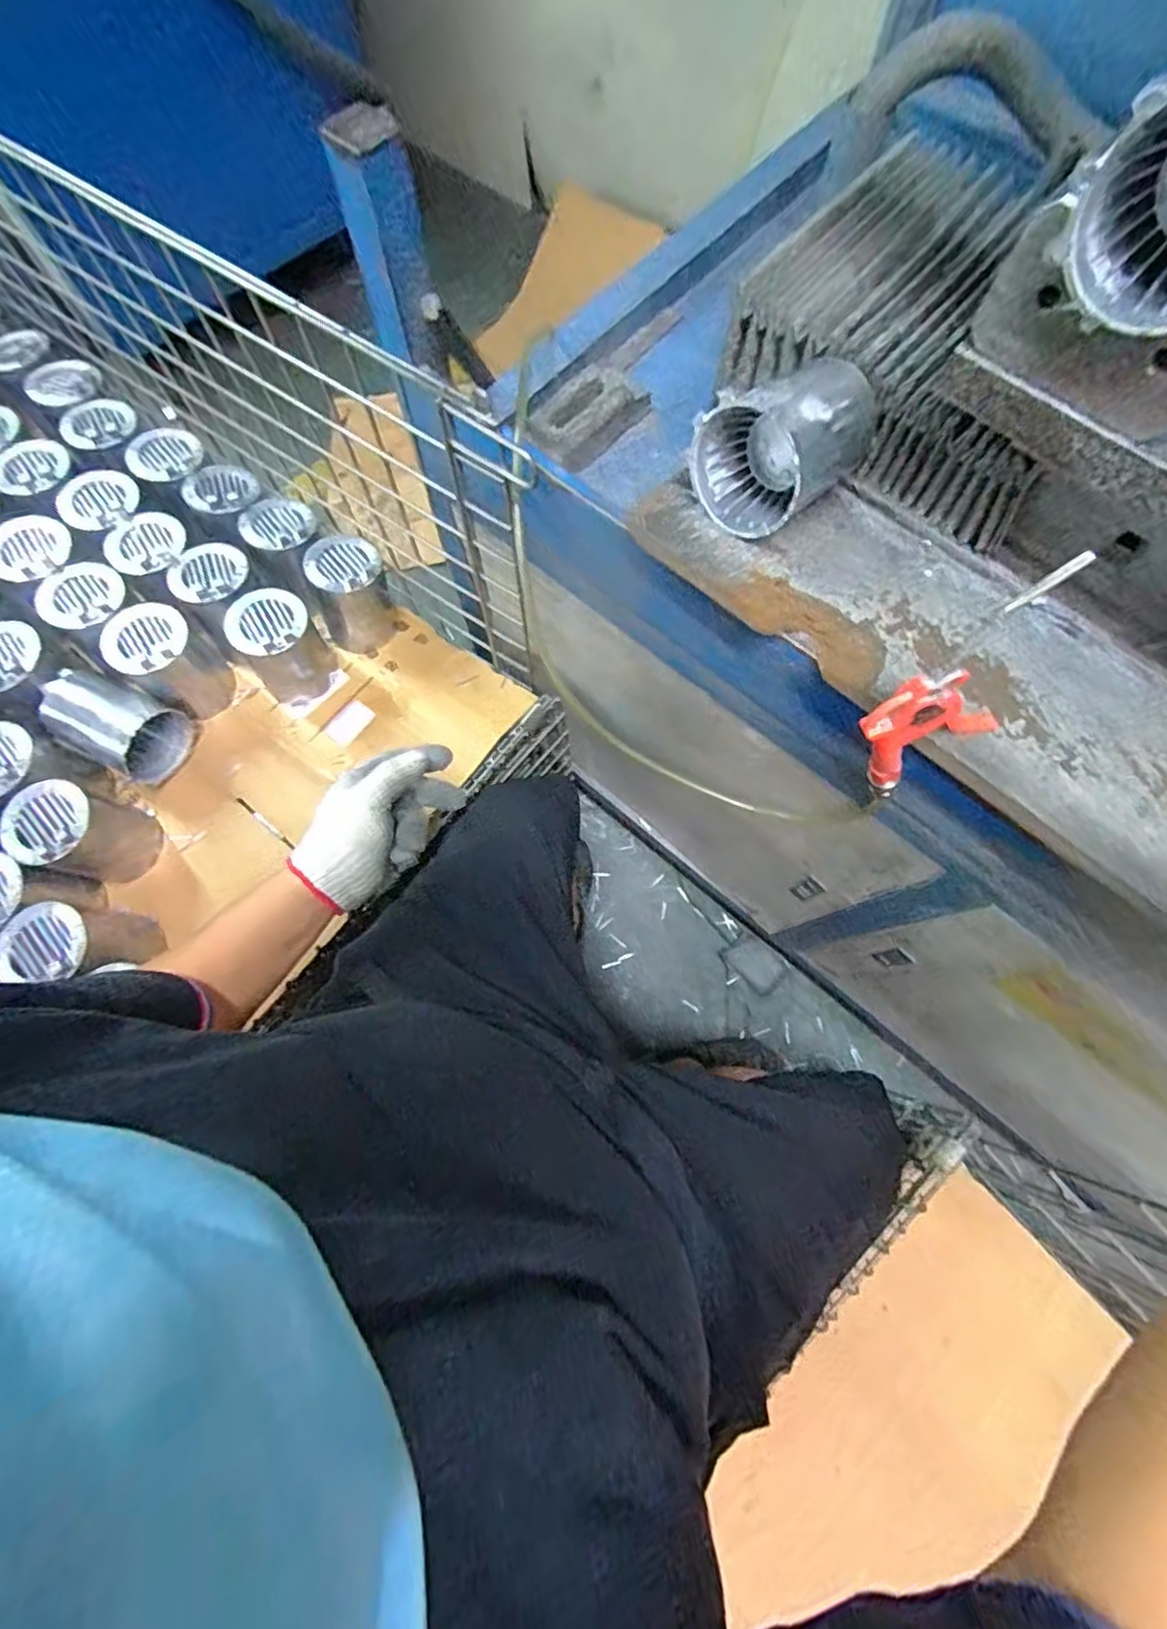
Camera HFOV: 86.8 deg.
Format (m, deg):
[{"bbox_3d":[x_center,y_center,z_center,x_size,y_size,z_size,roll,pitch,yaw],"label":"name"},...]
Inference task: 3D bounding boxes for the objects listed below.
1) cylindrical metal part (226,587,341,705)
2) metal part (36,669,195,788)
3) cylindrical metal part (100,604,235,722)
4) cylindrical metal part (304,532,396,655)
[{"bbox_3d":[-0.364,-0.203,0.745,0.089,0.116,0.095,0,74,0],"label":"cylindrical metal part"},{"bbox_3d":[-0.539,-0.097,0.715,0.118,0.091,0.088,19,75,5],"label":"metal part"},{"bbox_3d":[-0.483,-0.179,0.732,0.083,0.116,0.085,0,74,0],"label":"cylindrical metal part"},{"bbox_3d":[-0.291,-0.277,0.783,0.096,0.120,0.093,0,74,0],"label":"cylindrical metal part"}]

